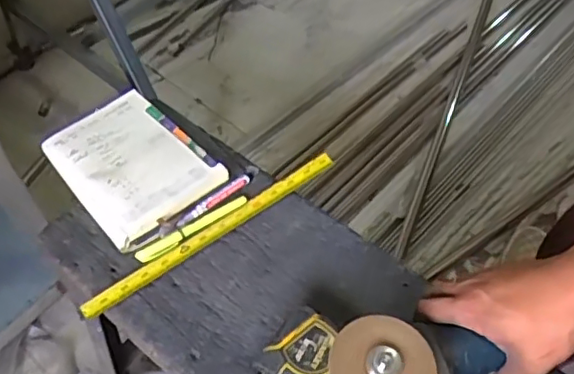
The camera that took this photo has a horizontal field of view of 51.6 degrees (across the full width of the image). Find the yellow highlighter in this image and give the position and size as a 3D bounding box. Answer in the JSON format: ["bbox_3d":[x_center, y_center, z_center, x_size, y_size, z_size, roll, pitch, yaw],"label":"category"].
[{"bbox_3d":[-0.108,0.048,0.688,0.142,0.012,0.015,-30,59,-19],"label":"yellow highlighter"}]

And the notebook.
[{"bbox_3d":[-0.190,-0.035,0.716,0.147,0.022,0.205,-37,61,-22],"label":"notebook"}]

